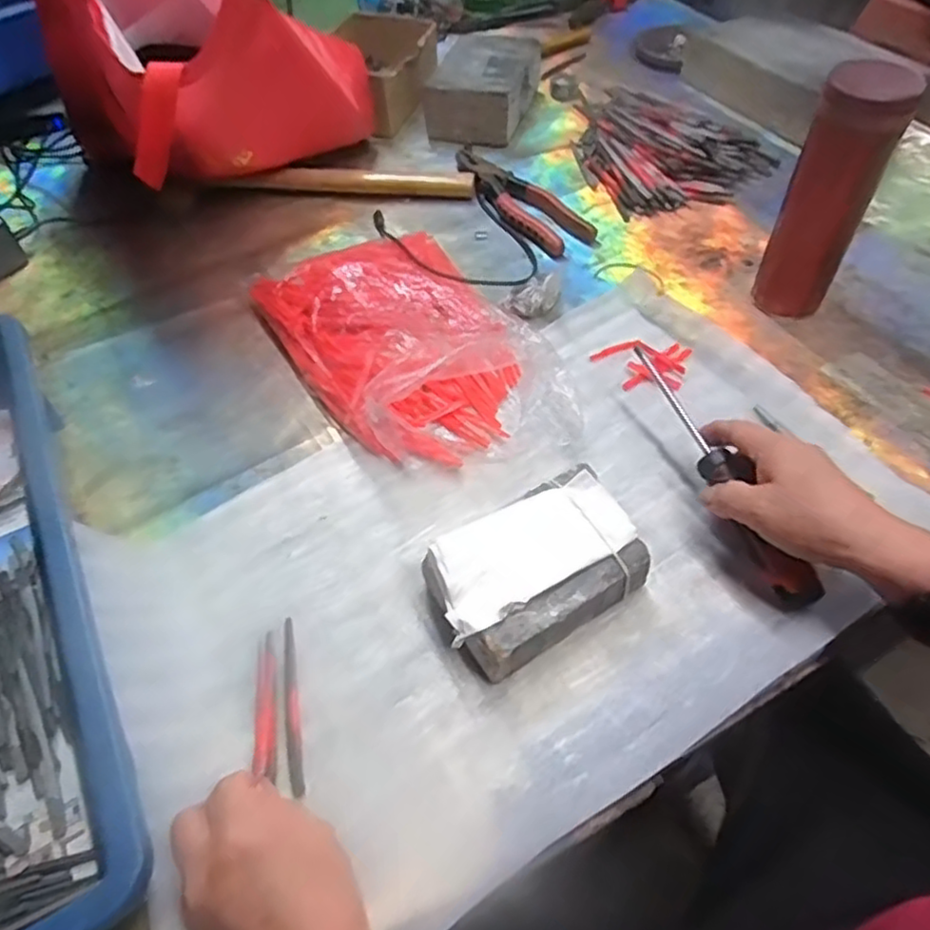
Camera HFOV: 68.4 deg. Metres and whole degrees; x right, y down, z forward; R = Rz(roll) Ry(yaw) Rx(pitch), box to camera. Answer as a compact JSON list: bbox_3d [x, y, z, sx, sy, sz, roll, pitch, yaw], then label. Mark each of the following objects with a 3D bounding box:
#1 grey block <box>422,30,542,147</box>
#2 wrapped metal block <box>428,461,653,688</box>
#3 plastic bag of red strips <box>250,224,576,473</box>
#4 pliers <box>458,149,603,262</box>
[{"bbox_3d":[0.023,-0.443,0.802,0.104,0.063,0.150,14,54,12],"label":"grey block"},{"bbox_3d":[0.044,0.063,0.416,0.128,0.056,0.083,-30,59,-20],"label":"wrapped metal block"},{"bbox_3d":[-0.049,-0.106,0.541,0.173,0.050,0.262,-24,55,-15],"label":"plastic bag of red strips"},{"bbox_3d":[0.058,-0.276,0.698,0.069,0.012,0.191,-22,55,-15],"label":"pliers"}]

